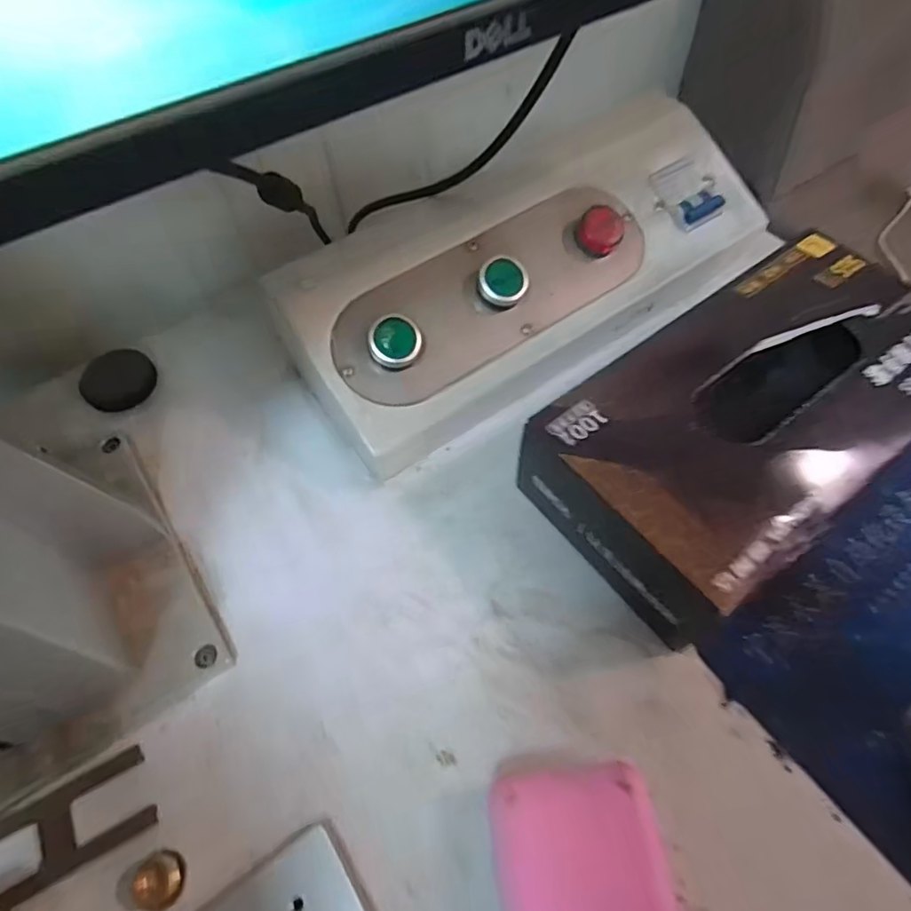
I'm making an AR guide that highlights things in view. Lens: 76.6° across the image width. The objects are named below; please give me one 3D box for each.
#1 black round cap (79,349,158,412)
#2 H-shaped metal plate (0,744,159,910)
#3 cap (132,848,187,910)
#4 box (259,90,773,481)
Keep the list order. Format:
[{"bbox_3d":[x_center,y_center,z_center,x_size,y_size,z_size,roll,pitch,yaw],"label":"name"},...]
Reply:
[{"bbox_3d":[-0.218,-0.049,0.373,0.043,0.015,0.036,-32,64,-15],"label":"black round cap"},{"bbox_3d":[-0.174,0.163,0.250,0.077,0.005,0.036,-26,62,-12],"label":"H-shaped metal plate"},{"bbox_3d":[-0.124,0.177,0.240,0.021,0.008,0.020,-1,60,2],"label":"cap"},{"bbox_3d":[0.052,-0.117,0.364,0.310,0.074,0.126,-31,63,-15],"label":"box"}]

